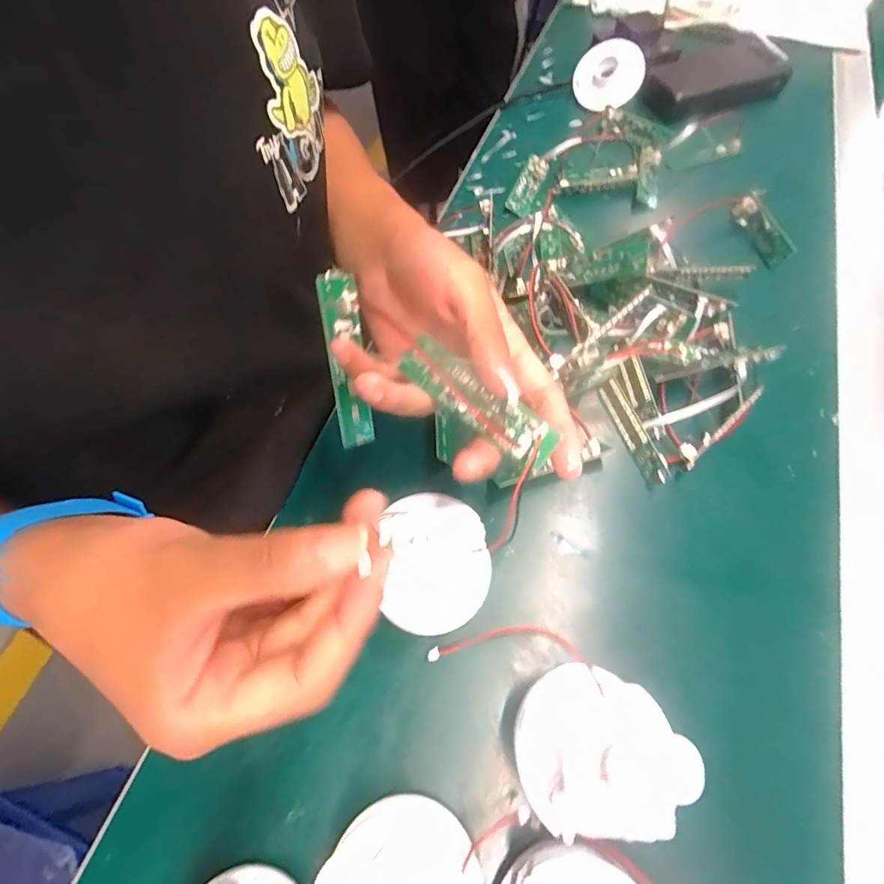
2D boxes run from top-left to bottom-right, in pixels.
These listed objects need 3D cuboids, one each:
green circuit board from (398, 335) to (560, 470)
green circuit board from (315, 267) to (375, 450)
[{"bbox_3d":[0.016,-0.018,0.214,0.078,0.008,0.021,39,99,10],"label":"green circuit board"},{"bbox_3d":[-0.046,-0.038,0.226,0.017,0.085,0.008,-16,23,-26],"label":"green circuit board"}]

